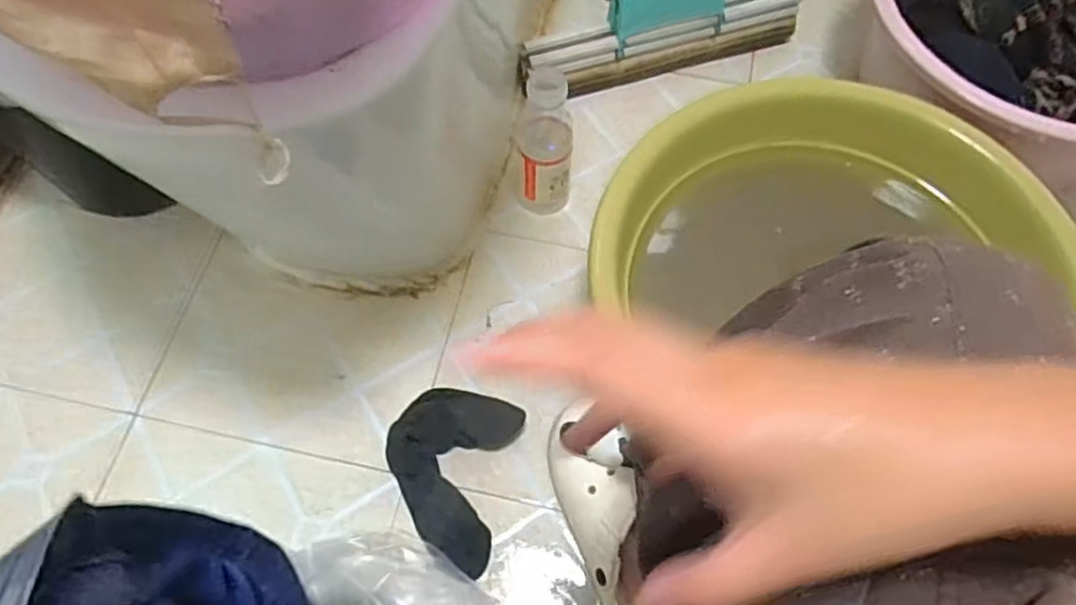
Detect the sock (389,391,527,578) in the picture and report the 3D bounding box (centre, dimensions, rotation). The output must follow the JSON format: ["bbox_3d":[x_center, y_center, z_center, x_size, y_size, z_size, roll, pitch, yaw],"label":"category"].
[{"bbox_3d":[-0.094,0.175,0.716,0.126,0.037,0.163,13,67,6],"label":"sock"}]

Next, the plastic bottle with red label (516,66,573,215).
[{"bbox_3d":[0.007,-0.169,0.794,0.062,0.195,0.059,0,66,0],"label":"plastic bottle with red label"}]

